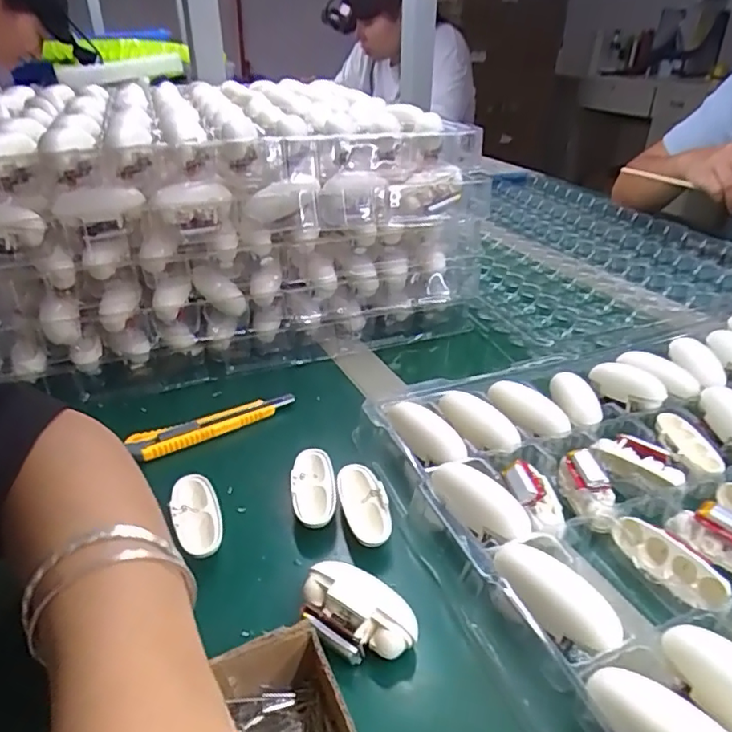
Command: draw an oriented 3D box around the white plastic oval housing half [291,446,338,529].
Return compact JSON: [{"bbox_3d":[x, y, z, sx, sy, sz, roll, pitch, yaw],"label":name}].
[{"bbox_3d":[-0.034,0.077,0.373,0.029,0.015,0.064,-1,31,-3],"label":"white plastic oval housing half"}]

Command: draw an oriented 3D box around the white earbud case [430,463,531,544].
[{"bbox_3d":[0.068,0.079,0.335,0.027,0.015,0.063,-22,37,-33],"label":"white earbud case"}]

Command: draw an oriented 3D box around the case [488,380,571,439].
[{"bbox_3d":[0.123,0.032,0.424,0.024,0.022,0.062,-19,35,-29],"label":"case"}]

